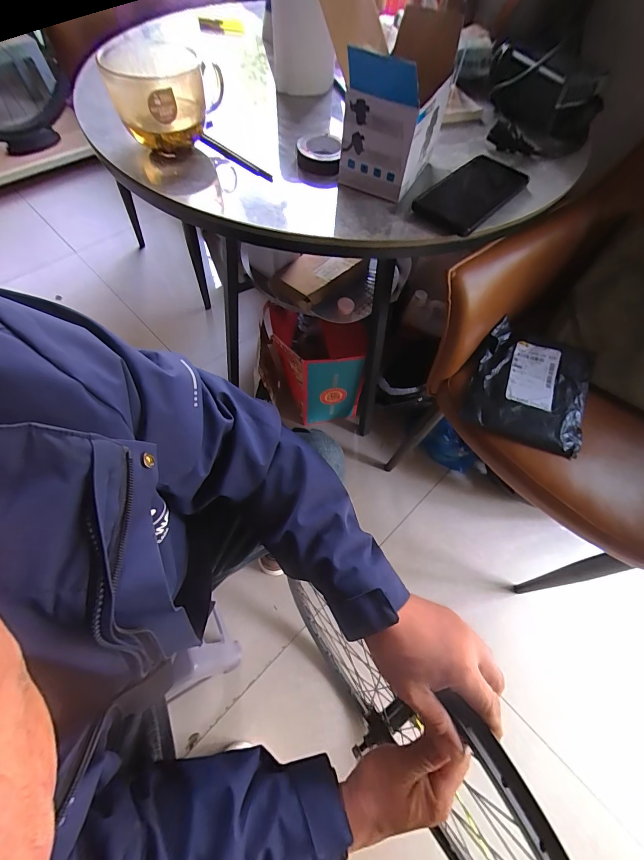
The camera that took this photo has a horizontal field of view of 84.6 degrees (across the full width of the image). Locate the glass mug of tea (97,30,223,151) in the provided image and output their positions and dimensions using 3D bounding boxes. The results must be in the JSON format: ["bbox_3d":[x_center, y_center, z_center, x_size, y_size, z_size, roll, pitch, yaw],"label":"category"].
[{"bbox_3d":[-0.180,-0.376,0.407,0.109,0.085,0.105,-18,65,-13],"label":"glass mug of tea"}]

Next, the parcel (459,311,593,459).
[{"bbox_3d":[0.355,-0.074,0.614,0.187,0.040,0.205,18,71,11],"label":"parcel"}]

